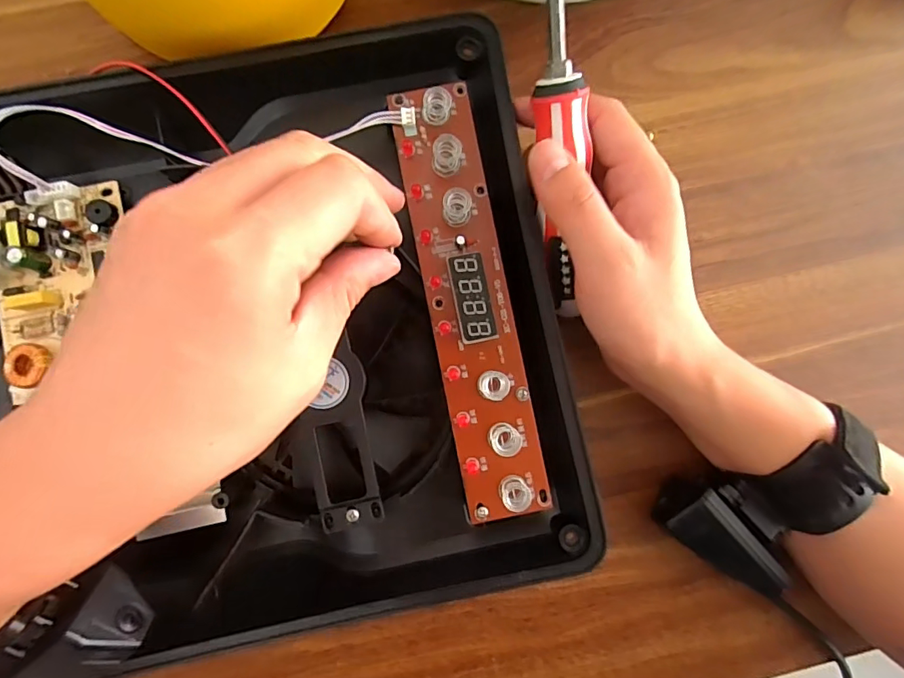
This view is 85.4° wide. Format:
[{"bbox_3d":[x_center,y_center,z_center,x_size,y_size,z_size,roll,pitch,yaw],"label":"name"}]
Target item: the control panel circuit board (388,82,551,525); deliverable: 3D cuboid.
[{"bbox_3d":[0.008,-0.020,0.229,0.038,0.017,0.204,-11,88,-4],"label":"control panel circuit board"}]

